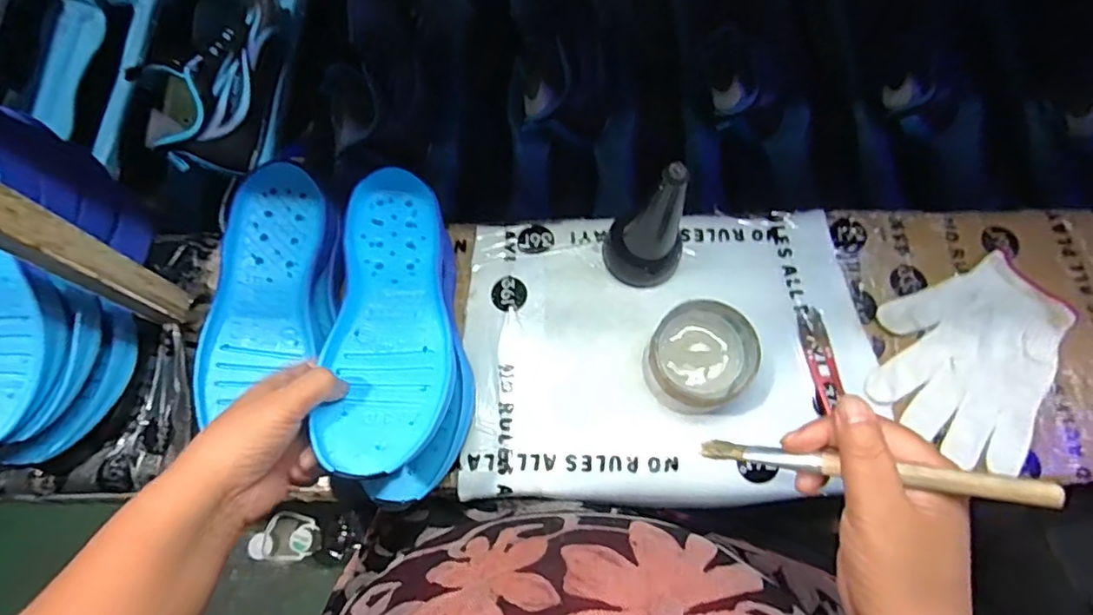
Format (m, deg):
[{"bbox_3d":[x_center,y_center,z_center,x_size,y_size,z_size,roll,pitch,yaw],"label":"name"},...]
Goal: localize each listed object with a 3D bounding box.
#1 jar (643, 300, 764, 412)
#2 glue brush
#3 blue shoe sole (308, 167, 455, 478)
[{"bbox_3d":[0.124,0.042,0.466,0.080,0.051,0.083,0,71,0],"label":"jar"},{"bbox_3d":[0.154,0.080,0.285,0.153,0.012,0.012,0,61,37],"label":"glue brush"},{"bbox_3d":[-0.112,-0.002,0.426,0.085,0.028,0.245,3,61,-14],"label":"blue shoe sole"}]

